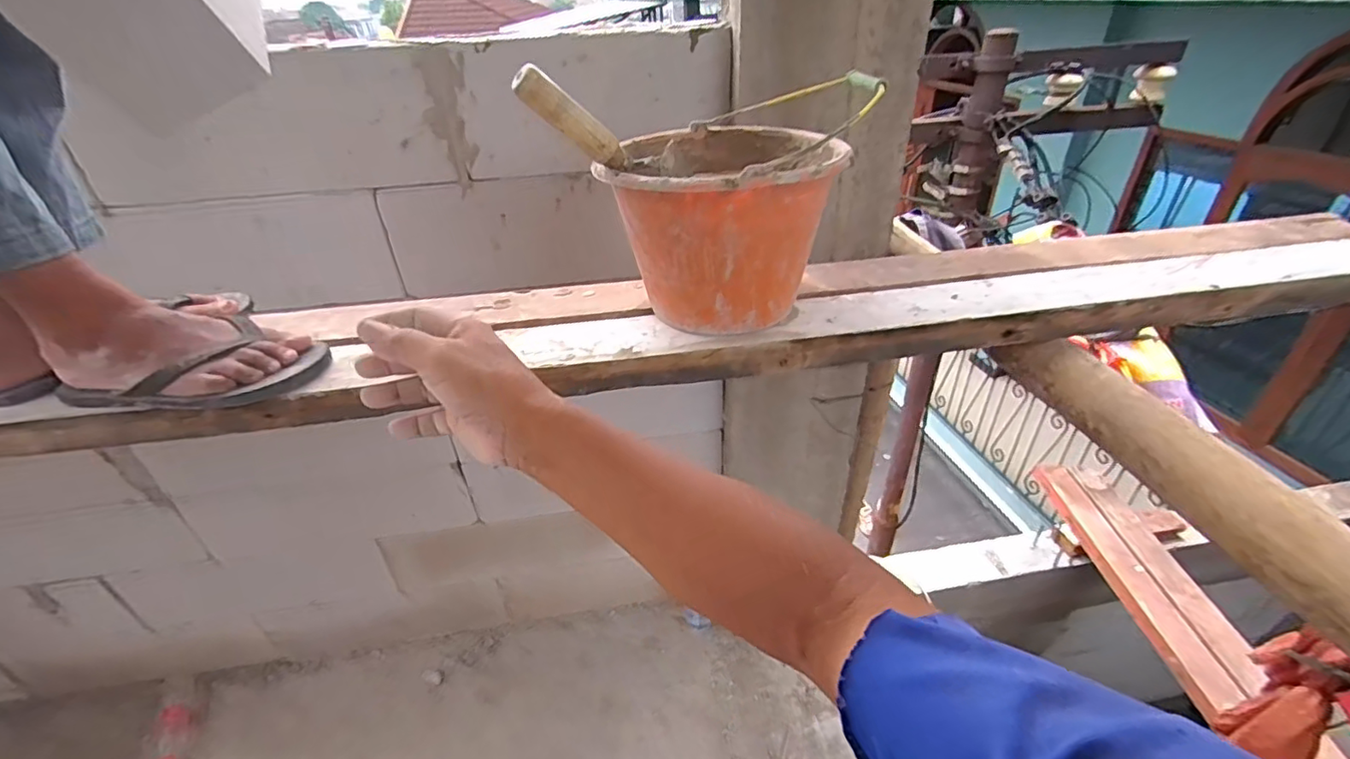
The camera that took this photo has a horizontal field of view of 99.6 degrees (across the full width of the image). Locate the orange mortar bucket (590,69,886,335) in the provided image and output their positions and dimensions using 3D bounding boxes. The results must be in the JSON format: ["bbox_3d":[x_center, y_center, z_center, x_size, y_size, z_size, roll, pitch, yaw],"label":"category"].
[{"bbox_3d":[0.076,-0.199,0.697,0.271,0.243,0.267,4,35,9],"label":"orange mortar bucket"}]

